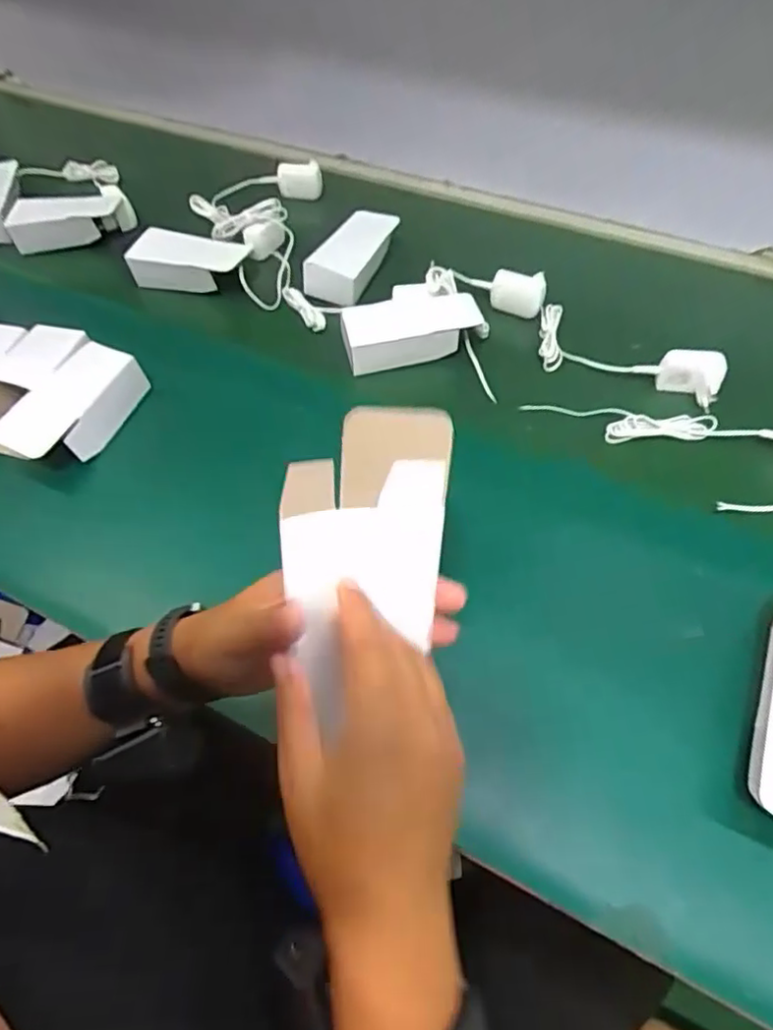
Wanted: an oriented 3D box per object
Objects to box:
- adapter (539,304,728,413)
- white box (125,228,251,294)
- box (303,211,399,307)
[{"bbox_3d":[0.244,-0.168,0.646,0.209,0.036,0.069,31,62,22],"label":"adapter"},{"bbox_3d":[-0.241,-0.307,0.754,0.128,0.045,0.072,8,56,9],"label":"white box"},{"bbox_3d":[-0.041,-0.313,0.748,0.073,0.044,0.142,16,58,14],"label":"box"}]

